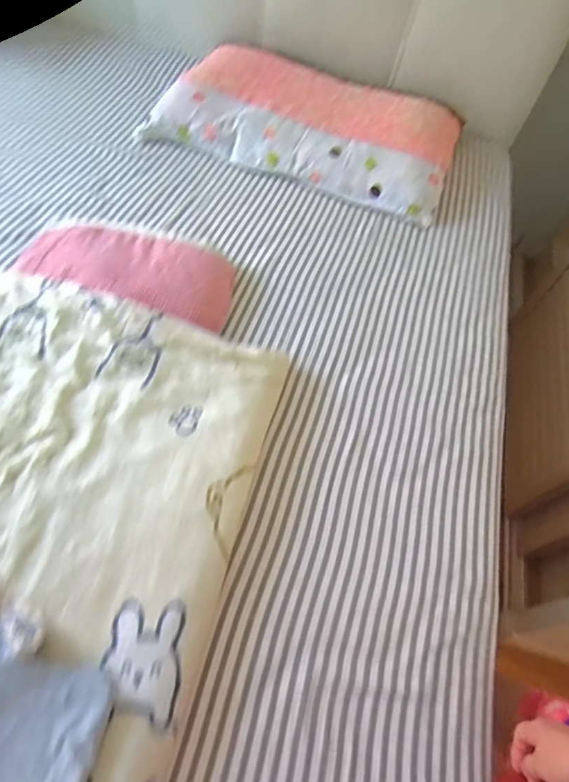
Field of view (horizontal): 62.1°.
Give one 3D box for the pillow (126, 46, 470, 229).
[{"bbox_3d":[0.055,-0.659,1.182,0.732,0.167,0.344,18,59,7],"label":"pillow"}]

